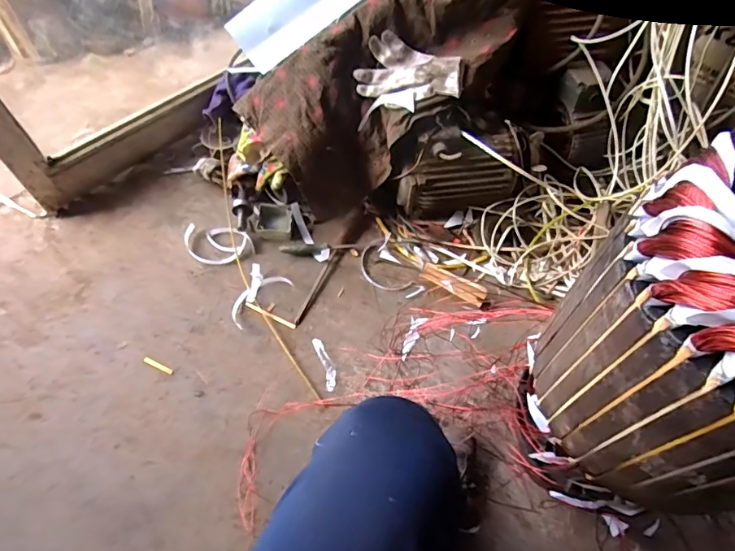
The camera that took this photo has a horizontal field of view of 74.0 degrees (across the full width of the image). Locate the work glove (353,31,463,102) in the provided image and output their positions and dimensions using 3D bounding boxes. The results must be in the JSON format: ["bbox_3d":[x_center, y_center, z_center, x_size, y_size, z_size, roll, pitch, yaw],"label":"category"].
[{"bbox_3d":[0.074,-0.372,0.897,0.194,0.054,0.126,17,80,16],"label":"work glove"}]

